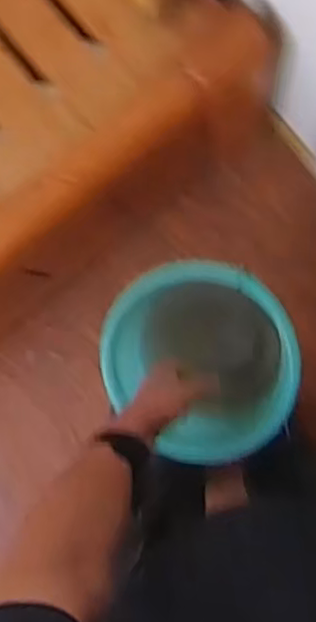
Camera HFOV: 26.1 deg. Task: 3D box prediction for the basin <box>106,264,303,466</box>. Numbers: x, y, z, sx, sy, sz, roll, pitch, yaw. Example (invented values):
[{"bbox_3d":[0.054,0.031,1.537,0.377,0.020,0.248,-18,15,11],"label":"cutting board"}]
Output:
[{"bbox_3d":[0.064,0.066,1.033,0.285,0.138,0.255,32,92,2],"label":"basin"}]

